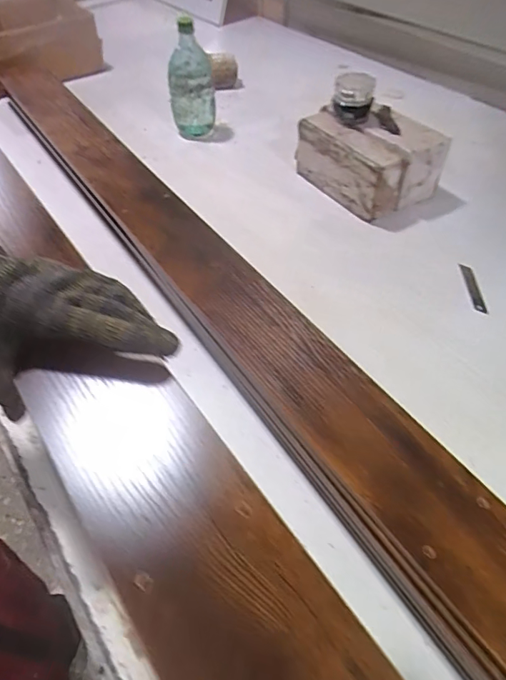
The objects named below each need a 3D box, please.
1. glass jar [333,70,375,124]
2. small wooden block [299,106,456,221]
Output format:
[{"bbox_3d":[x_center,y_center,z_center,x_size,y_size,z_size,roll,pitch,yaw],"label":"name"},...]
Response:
[{"bbox_3d":[0.164,-0.396,0.745,0.062,0.070,0.062,8,51,7],"label":"glass jar"},{"bbox_3d":[0.200,-0.319,0.804,0.152,0.113,0.223,-25,53,-18],"label":"small wooden block"}]

